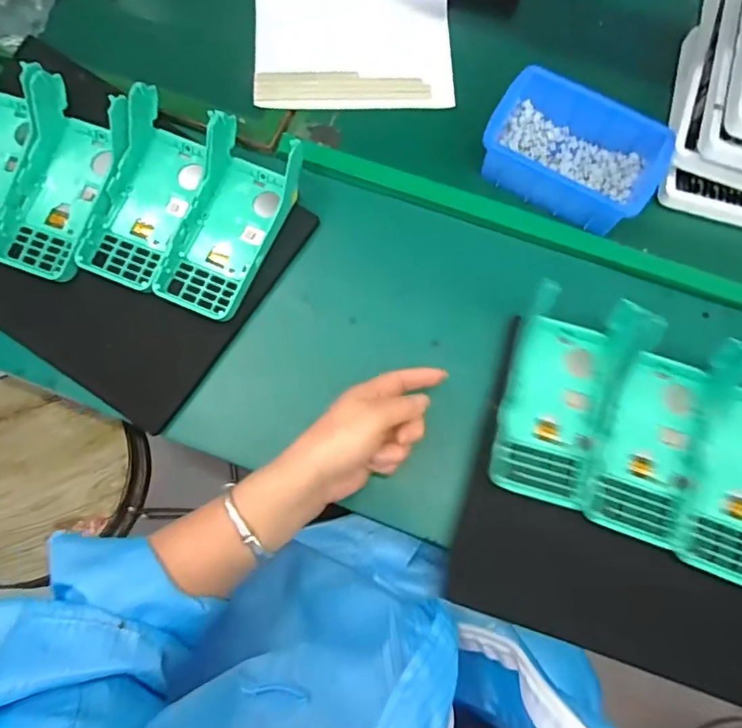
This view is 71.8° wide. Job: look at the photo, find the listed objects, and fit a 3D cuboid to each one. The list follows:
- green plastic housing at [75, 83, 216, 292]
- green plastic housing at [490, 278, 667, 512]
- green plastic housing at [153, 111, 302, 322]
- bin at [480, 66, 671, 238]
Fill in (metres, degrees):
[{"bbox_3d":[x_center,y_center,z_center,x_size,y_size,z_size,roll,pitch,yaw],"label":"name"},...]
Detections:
[{"bbox_3d":[-0.197,-0.152,0.456,0.082,0.055,0.166,21,77,5],"label":"green plastic housing"},{"bbox_3d":[0.162,0.022,0.416,0.087,0.055,0.178,21,77,5],"label":"green plastic housing"},{"bbox_3d":[-0.127,-0.125,0.452,0.084,0.046,0.165,22,77,5],"label":"green plastic housing"},{"bbox_3d":[0.181,-0.191,0.464,0.152,0.053,0.099,29,78,7],"label":"bin"}]

